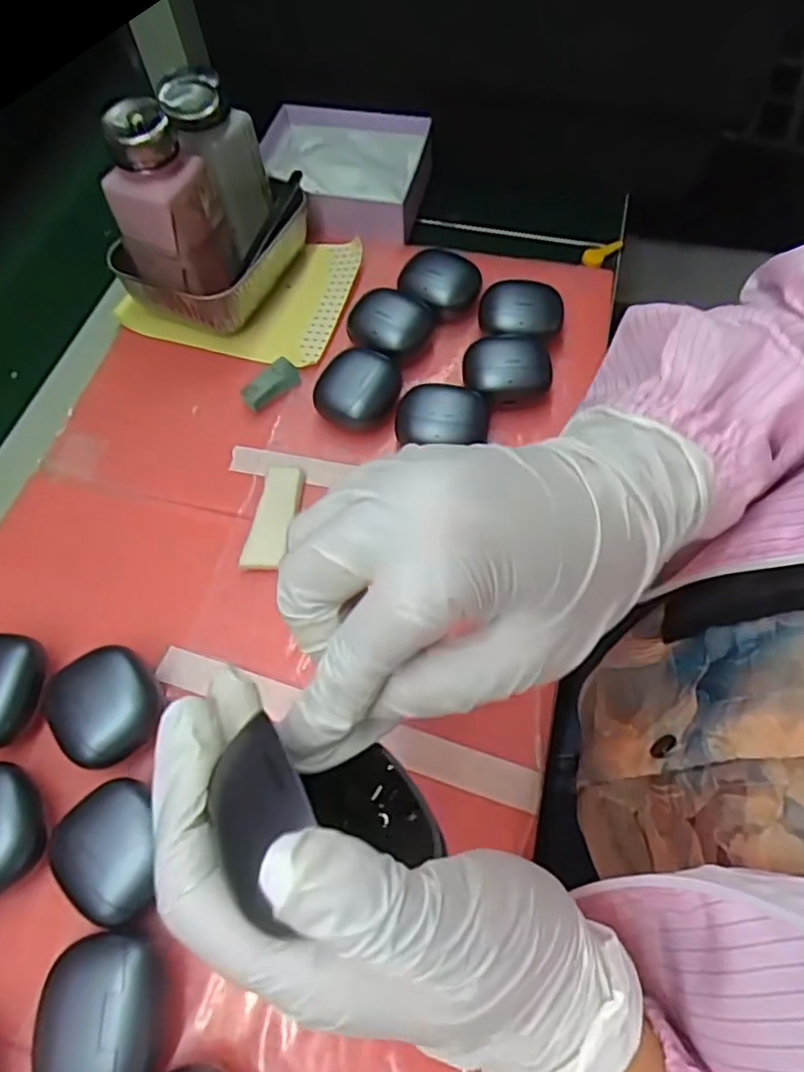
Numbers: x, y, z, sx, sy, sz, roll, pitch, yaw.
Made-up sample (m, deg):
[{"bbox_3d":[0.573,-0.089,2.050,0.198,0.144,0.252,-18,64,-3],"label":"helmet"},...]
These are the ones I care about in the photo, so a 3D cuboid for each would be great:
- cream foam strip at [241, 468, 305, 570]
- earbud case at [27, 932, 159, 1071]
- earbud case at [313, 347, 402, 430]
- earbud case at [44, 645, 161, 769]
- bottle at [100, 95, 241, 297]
[{"bbox_3d":[-0.076,-0.012,0.373,0.025,0.010,0.070,4,63,5],"label":"cream foam strip"},{"bbox_3d":[-0.121,0.196,0.256,0.049,0.032,0.054,-3,63,1],"label":"earbud case"},{"bbox_3d":[-0.029,-0.095,0.402,0.048,0.025,0.055,13,64,9],"label":"earbud case"},{"bbox_3d":[-0.147,0.084,0.311,0.047,0.032,0.055,-32,66,-13],"label":"earbud case"},{"bbox_3d":[-0.151,-0.199,0.397,0.062,0.135,0.049,18,65,12],"label":"bottle"}]

